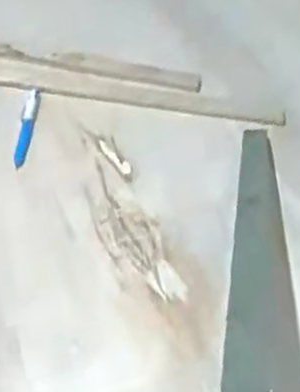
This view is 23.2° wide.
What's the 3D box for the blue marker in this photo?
[{"bbox_3d":[-0.152,-0.085,0.908,0.018,0.016,0.131,5,45,-1],"label":"blue marker"}]

